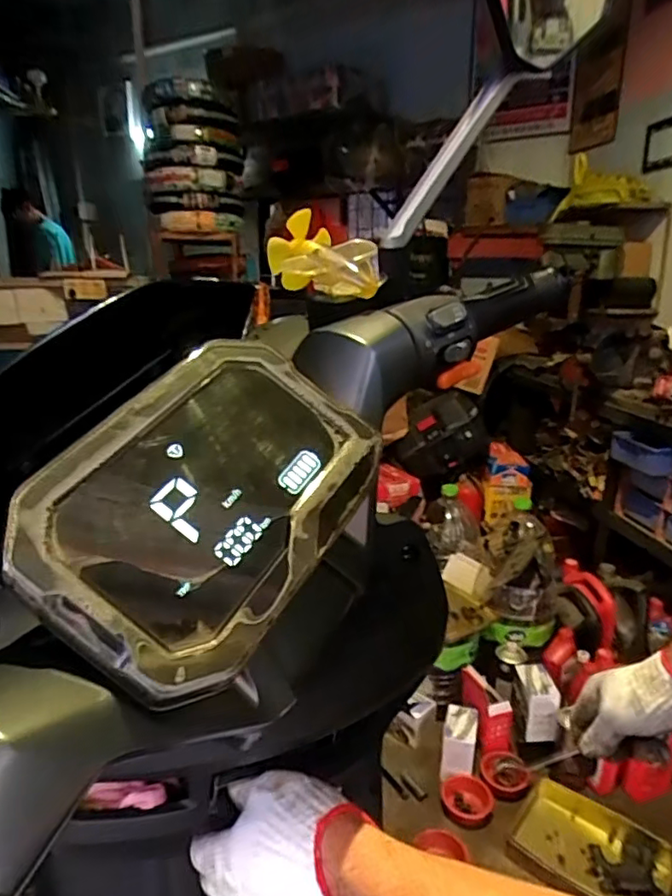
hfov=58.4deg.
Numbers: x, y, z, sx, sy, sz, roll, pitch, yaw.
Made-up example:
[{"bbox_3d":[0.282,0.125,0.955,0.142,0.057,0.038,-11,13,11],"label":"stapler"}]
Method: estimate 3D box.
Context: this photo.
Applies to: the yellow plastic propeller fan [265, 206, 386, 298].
[{"bbox_3d":[-0.007,-0.123,0.386,0.070,0.044,0.066,-2,17,-7],"label":"yellow plastic propeller fan"}]

